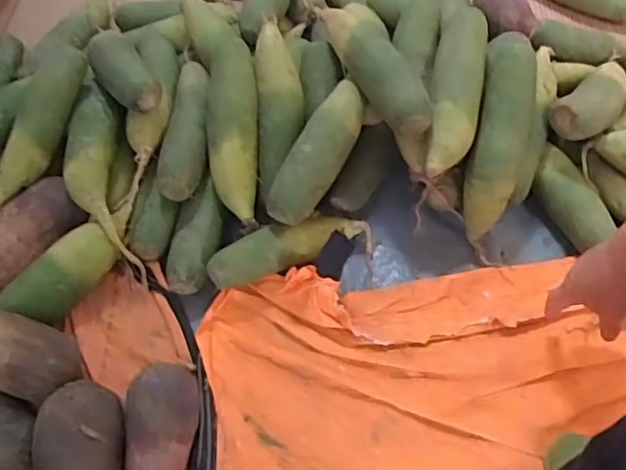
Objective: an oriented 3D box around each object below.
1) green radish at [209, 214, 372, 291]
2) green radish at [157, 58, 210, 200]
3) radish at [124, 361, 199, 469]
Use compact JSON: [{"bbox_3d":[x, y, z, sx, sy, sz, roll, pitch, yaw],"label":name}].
[{"bbox_3d":[-0.025,0.016,0.694,0.183,0.057,0.047,-18,59,-10],"label":"green radish"},{"bbox_3d":[-0.145,-0.129,0.739,0.047,0.054,0.196,1,58,2],"label":"green radish"},{"bbox_3d":[-0.140,0.192,0.587,0.063,0.055,0.144,-4,58,-1],"label":"radish"}]

